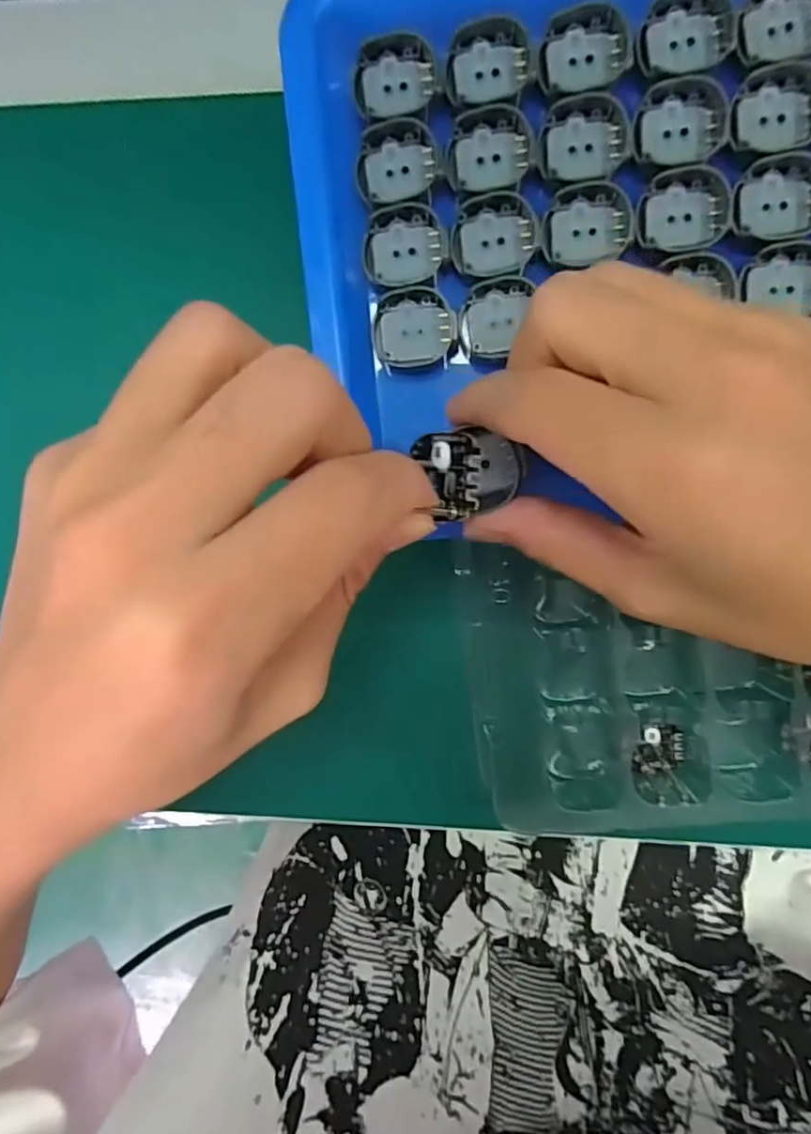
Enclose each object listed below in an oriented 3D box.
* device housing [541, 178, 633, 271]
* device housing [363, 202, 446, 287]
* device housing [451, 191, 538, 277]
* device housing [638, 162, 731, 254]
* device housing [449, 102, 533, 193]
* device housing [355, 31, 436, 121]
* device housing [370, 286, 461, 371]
[{"bbox_3d":[0.059,-0.111,0.202,0.028,0.004,0.023,-8,94,7],"label":"device housing"},{"bbox_3d":[-0.001,-0.107,0.207,0.027,0.006,0.023,-4,94,7],"label":"device housing"},{"bbox_3d":[0.029,-0.109,0.204,0.027,0.006,0.022,-7,94,7],"label":"device housing"},{"bbox_3d":[0.089,-0.114,0.199,0.028,0.004,0.024,-6,94,7],"label":"device housing"},{"bbox_3d":[0.027,-0.135,0.201,0.026,0.007,0.022,-6,94,7],"label":"device housing"},{"bbox_3d":[-0.003,-0.158,0.201,0.025,0.006,0.024,1,95,6],"label":"device housing"},{"bbox_3d":[0.003,-0.080,0.209,0.028,0.009,0.024,0,95,6],"label":"device housing"}]

